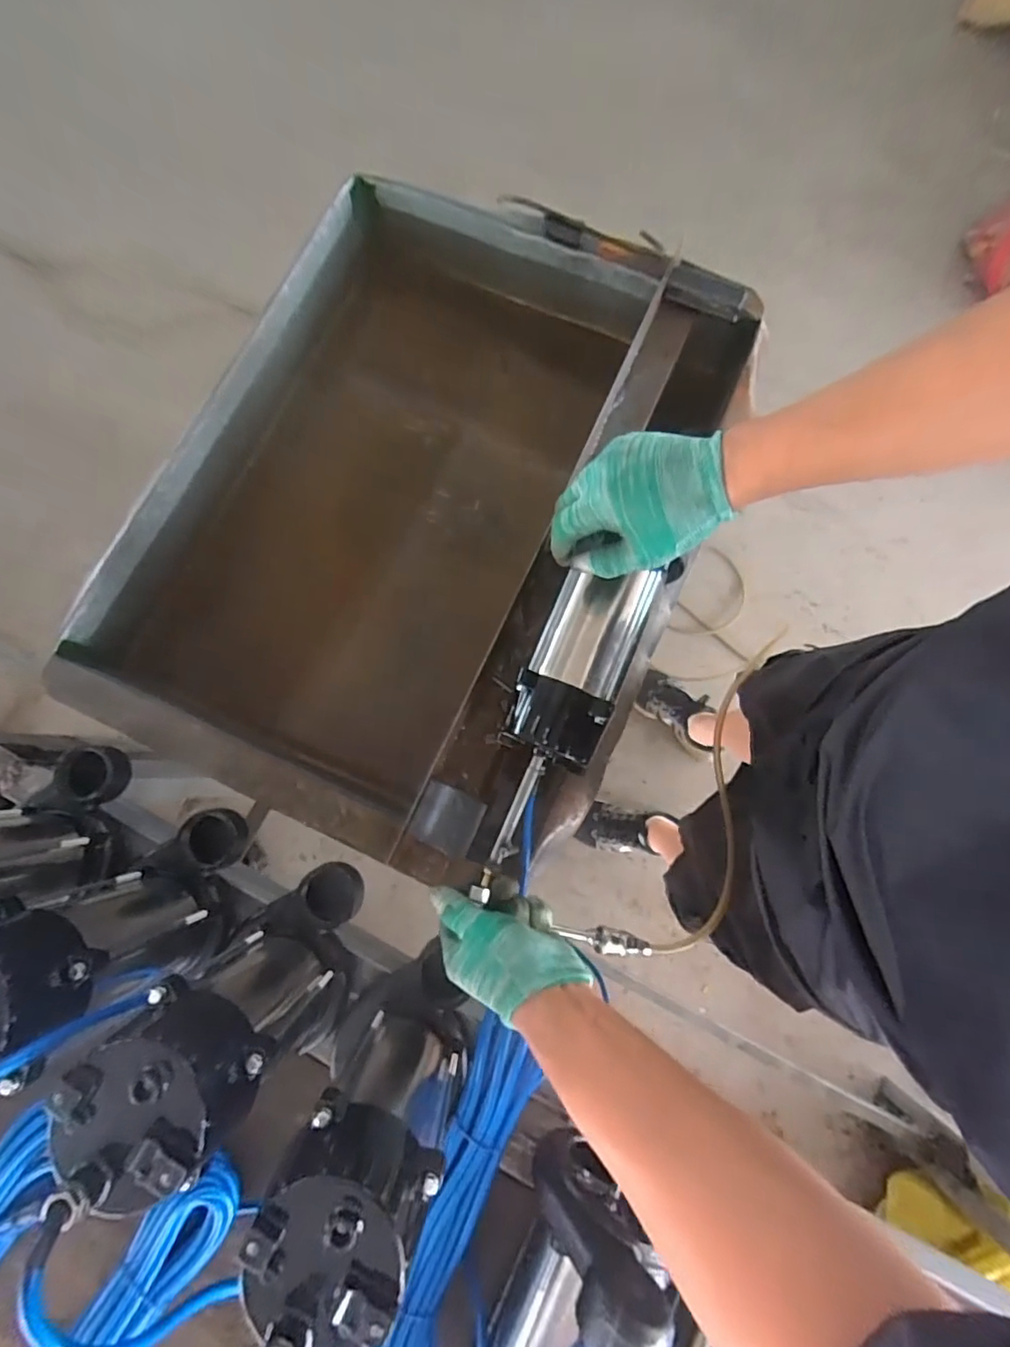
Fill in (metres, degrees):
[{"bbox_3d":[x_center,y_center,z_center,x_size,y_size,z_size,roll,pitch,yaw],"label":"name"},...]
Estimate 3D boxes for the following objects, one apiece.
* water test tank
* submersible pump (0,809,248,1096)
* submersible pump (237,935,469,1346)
[{"bbox_3d":[-0.095,-0.188,0.757,0.611,0.303,0.748,26,81,6],"label":"water test tank"},{"bbox_3d":[-0.296,0.190,0.413,0.126,0.237,0.124,-28,80,-4],"label":"submersible pump"},{"bbox_3d":[-0.088,0.299,0.393,0.113,0.225,0.143,13,80,3],"label":"submersible pump"}]

